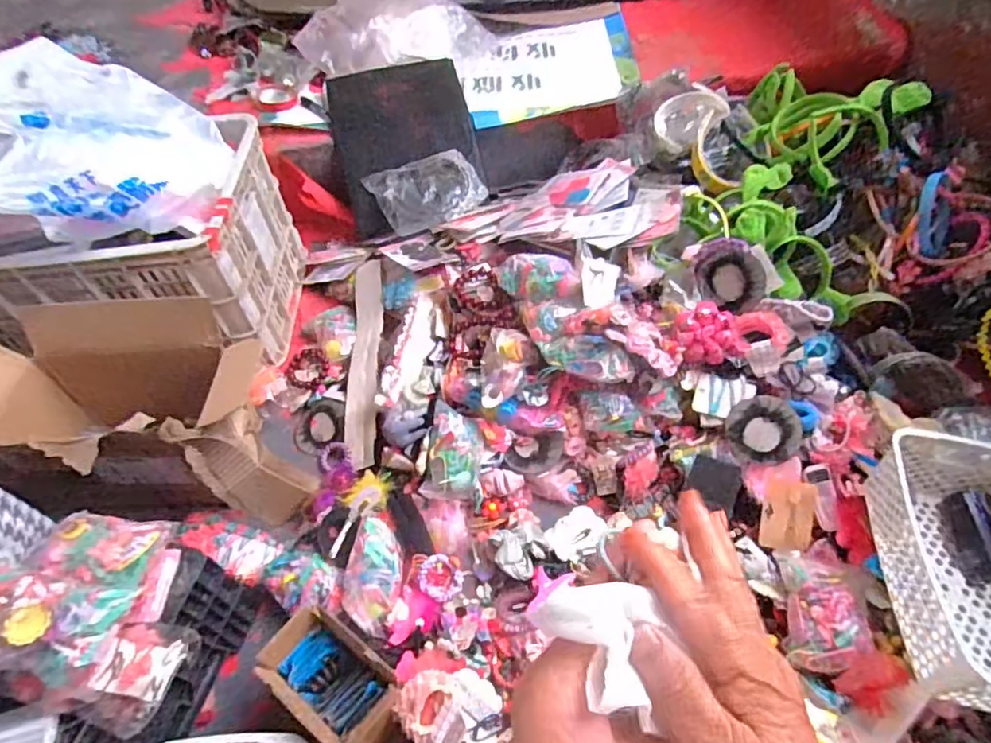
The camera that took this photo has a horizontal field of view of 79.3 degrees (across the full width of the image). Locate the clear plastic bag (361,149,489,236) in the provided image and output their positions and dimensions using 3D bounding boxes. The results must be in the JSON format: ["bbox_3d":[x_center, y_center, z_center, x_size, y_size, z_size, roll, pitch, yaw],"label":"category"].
[{"bbox_3d":[-0.135,-0.356,1.169,0.182,0.075,0.168,-27,55,-15],"label":"clear plastic bag"}]

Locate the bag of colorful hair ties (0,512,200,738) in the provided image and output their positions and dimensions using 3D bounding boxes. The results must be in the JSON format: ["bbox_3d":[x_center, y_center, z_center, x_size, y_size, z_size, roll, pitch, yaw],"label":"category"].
[{"bbox_3d":[-0.413,0.221,0.590,0.210,0.132,0.186,9,54,12],"label":"bag of colorful hair ties"}]

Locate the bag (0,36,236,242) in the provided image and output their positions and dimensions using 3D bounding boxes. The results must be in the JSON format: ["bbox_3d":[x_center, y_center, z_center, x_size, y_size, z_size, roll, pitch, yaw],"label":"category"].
[{"bbox_3d":[-0.588,-0.335,0.877,0.331,0.183,0.357,-27,55,-15],"label":"bag"}]

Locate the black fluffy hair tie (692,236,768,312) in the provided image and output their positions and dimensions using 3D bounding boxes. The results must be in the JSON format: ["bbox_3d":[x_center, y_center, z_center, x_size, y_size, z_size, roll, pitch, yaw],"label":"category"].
[{"bbox_3d":[0.335,-0.137,0.857,0.089,0.105,0.022,-11,5,21],"label":"black fluffy hair tie"}]

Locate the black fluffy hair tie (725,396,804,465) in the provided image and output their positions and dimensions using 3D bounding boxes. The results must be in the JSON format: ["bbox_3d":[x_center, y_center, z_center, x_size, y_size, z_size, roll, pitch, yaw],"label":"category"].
[{"bbox_3d":[0.368,0.081,0.824,0.088,0.013,0.090,-23,65,19],"label":"black fluffy hair tie"}]

